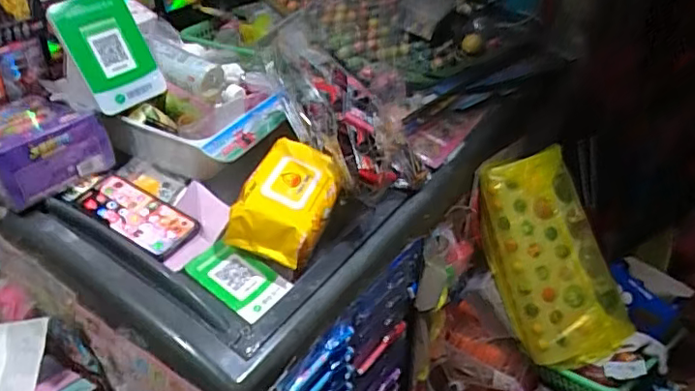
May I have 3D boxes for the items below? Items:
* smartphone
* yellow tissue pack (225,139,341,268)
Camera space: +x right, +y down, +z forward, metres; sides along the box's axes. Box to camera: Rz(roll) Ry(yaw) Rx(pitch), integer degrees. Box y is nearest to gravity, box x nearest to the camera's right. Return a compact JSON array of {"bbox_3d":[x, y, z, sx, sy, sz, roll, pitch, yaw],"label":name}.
[{"bbox_3d":[-0.275,0.025,0.737,0.153,0.010,0.074,29,46,19],"label":"smartphone"},{"bbox_3d":[-0.081,0.000,0.770,0.120,0.068,0.186,10,37,15],"label":"yellow tissue pack"}]

